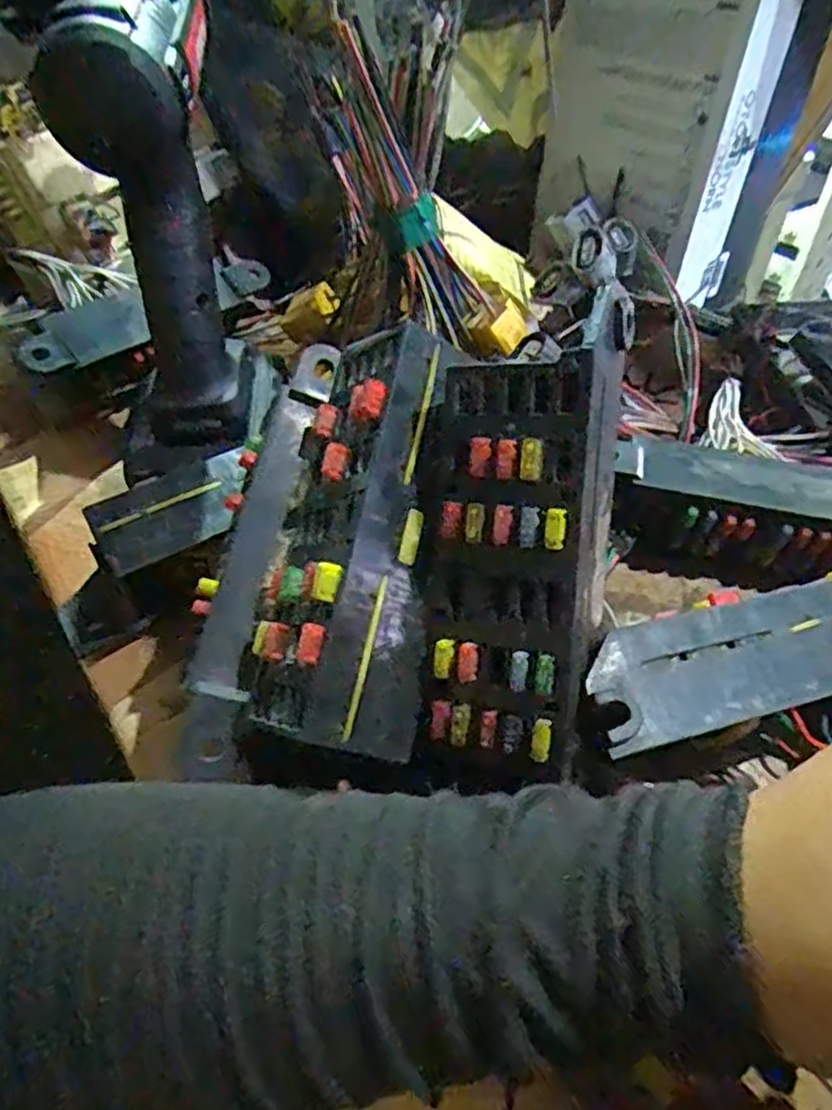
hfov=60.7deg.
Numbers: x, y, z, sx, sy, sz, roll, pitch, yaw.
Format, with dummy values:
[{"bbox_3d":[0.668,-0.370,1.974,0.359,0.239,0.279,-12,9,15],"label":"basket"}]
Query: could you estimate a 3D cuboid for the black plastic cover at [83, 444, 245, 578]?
[{"bbox_3d":[-0.097,-0.019,0.288,0.064,0.014,0.039,-24,50,-22],"label":"black plastic cover"}]

